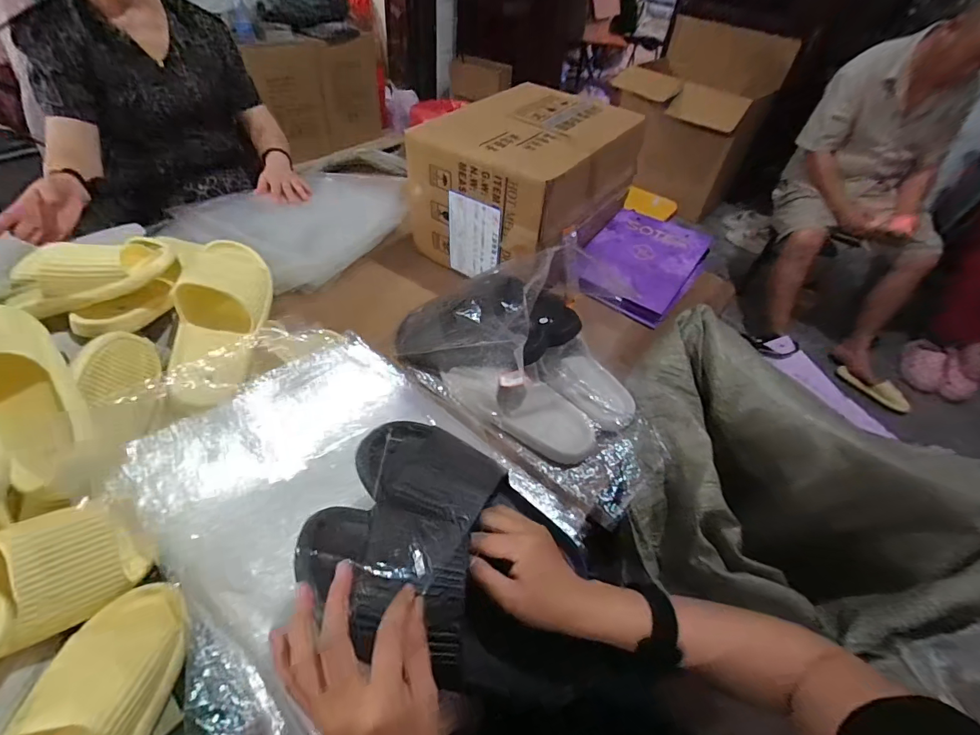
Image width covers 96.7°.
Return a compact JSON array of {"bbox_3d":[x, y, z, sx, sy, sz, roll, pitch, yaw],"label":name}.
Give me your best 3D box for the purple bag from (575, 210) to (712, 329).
[{"bbox_3d":[0.309,-0.216,0.889,0.214,0.064,0.285,29,50,19],"label":"purple bag"}]

